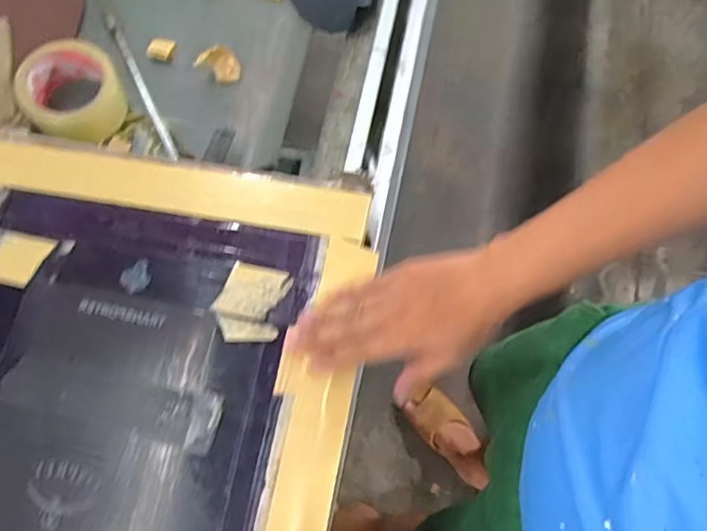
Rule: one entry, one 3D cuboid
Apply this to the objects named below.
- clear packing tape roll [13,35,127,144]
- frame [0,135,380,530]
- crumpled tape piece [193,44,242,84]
[{"bbox_3d":[-0.298,-0.180,0.610,0.098,0.058,0.098,1,72,-4],"label":"clear packing tape roll"},{"bbox_3d":[-0.215,0.147,0.478,0.396,0.023,0.531,10,71,4],"label":"frame"},{"bbox_3d":[-0.151,-0.230,0.657,0.041,0.026,0.035,32,72,6],"label":"crumpled tape piece"}]

